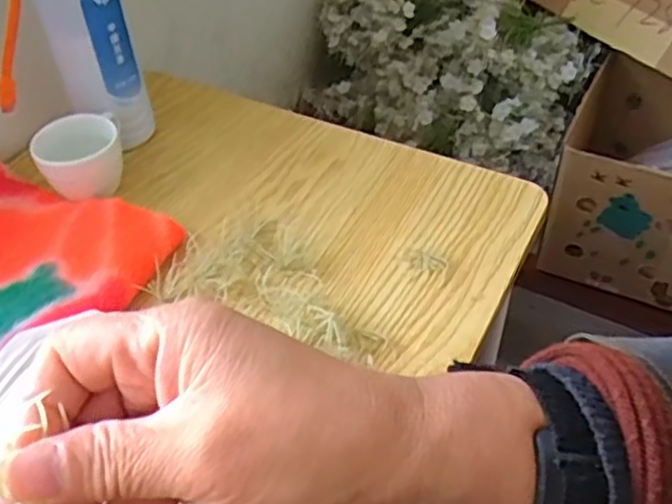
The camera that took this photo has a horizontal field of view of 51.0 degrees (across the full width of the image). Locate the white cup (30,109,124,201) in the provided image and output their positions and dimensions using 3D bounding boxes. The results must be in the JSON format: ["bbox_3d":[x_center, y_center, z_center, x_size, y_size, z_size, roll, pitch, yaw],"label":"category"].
[{"bbox_3d":[-0.185,-0.072,0.511,0.060,0.042,0.060,-1,45,1],"label":"white cup"}]

